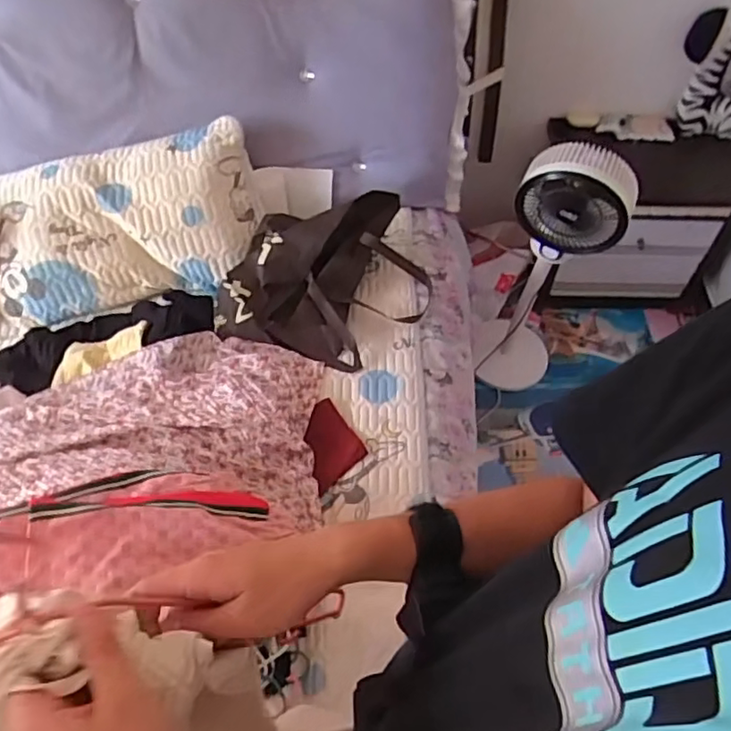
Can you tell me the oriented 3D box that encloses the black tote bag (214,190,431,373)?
[{"bbox_3d":[-0.076,-0.198,1.282,0.405,0.129,0.356,10,54,7],"label":"black tote bag"}]

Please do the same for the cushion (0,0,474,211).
[{"bbox_3d":[-0.652,-0.682,1.393,1.756,0.377,0.374,4,53,3],"label":"cushion"}]

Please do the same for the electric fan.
[{"bbox_3d":[0.420,-0.221,1.479,0.212,0.756,0.250,6,54,5],"label":"electric fan"}]

